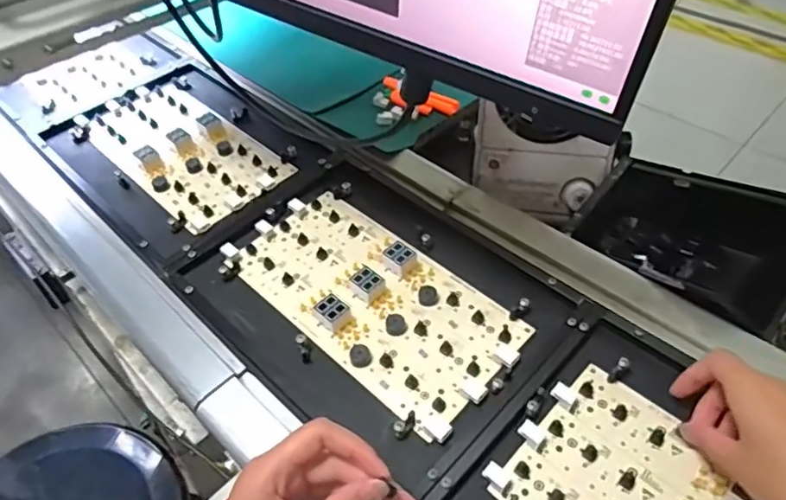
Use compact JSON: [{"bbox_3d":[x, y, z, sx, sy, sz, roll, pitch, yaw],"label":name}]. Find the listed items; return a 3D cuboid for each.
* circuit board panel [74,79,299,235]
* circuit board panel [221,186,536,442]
[{"bbox_3d":[-0.243,-0.119,0.649,0.261,0.015,0.130,35,58,29],"label":"circuit board panel"},{"bbox_3d":[-0.021,0.034,0.498,0.261,0.022,0.128,35,58,29],"label":"circuit board panel"}]

